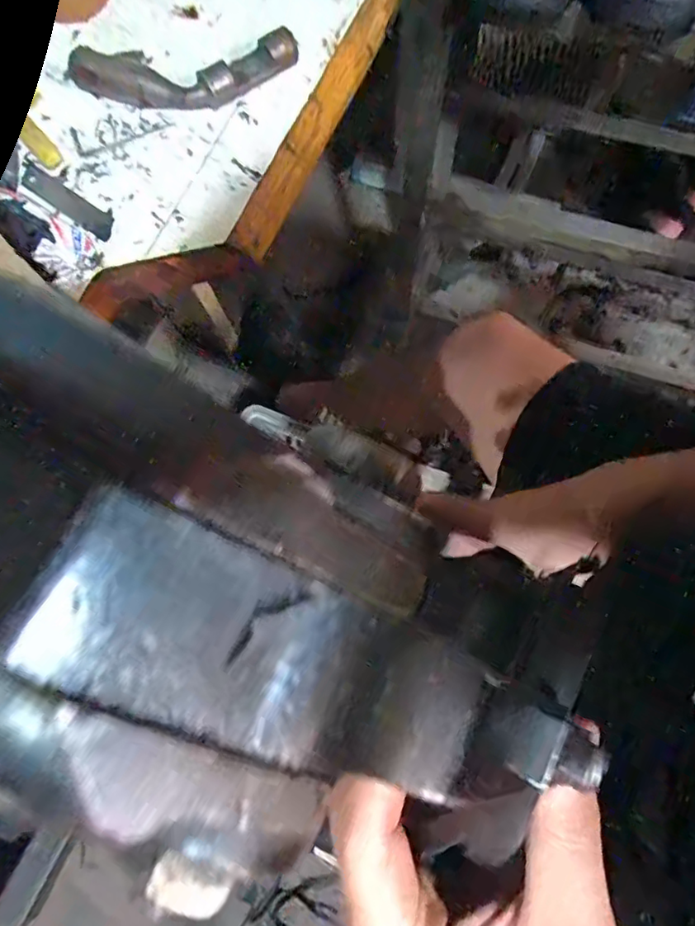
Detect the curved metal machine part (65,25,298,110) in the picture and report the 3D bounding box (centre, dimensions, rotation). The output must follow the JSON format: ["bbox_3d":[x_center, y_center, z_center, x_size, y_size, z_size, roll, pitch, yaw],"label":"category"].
[{"bbox_3d":[-0.120,-0.287,0.402,0.160,0.023,0.057,2,75,2],"label":"curved metal machine part"}]

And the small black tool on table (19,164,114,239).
[{"bbox_3d":[-0.196,-0.185,0.385,0.082,0.005,0.019,35,78,10],"label":"small black tool on table"}]

